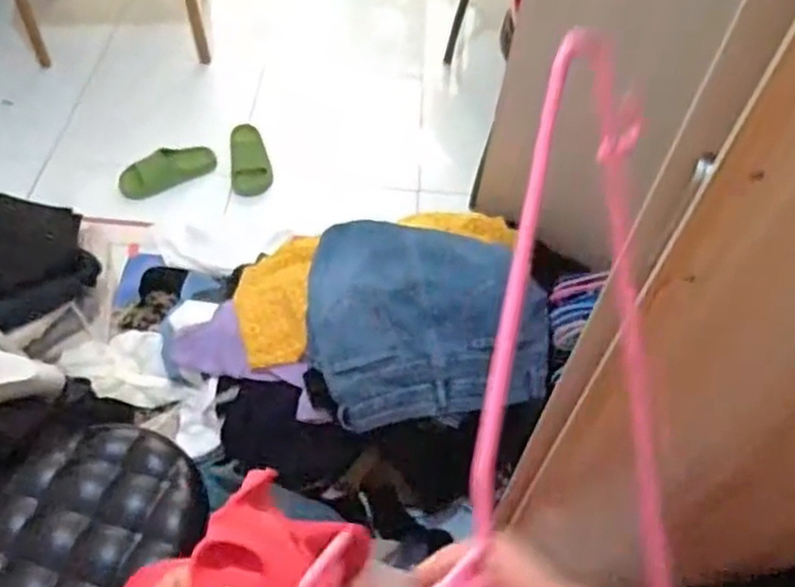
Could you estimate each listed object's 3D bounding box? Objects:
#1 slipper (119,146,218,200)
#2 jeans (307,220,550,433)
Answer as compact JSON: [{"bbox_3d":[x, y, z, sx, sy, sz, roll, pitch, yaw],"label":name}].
[{"bbox_3d":[-0.604,-0.327,1.854,0.248,0.066,0.097,-20,57,-3],"label":"slipper"},{"bbox_3d":[0.035,0.035,1.214,0.370,0.195,0.308,0,53,-5],"label":"jeans"}]

